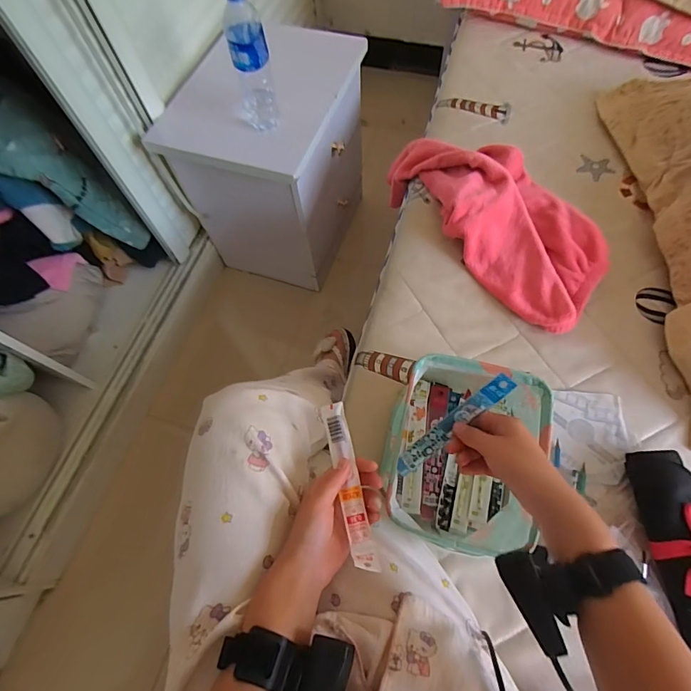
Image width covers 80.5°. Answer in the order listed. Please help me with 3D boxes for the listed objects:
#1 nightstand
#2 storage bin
[{"bbox_3d":[-0.166,-0.457,1.046,0.322,0.481,0.403,19,68,11],"label":"nightstand"},{"bbox_3d":[0.139,0.123,0.504,0.166,0.129,0.218,18,68,11],"label":"storage bin"}]

